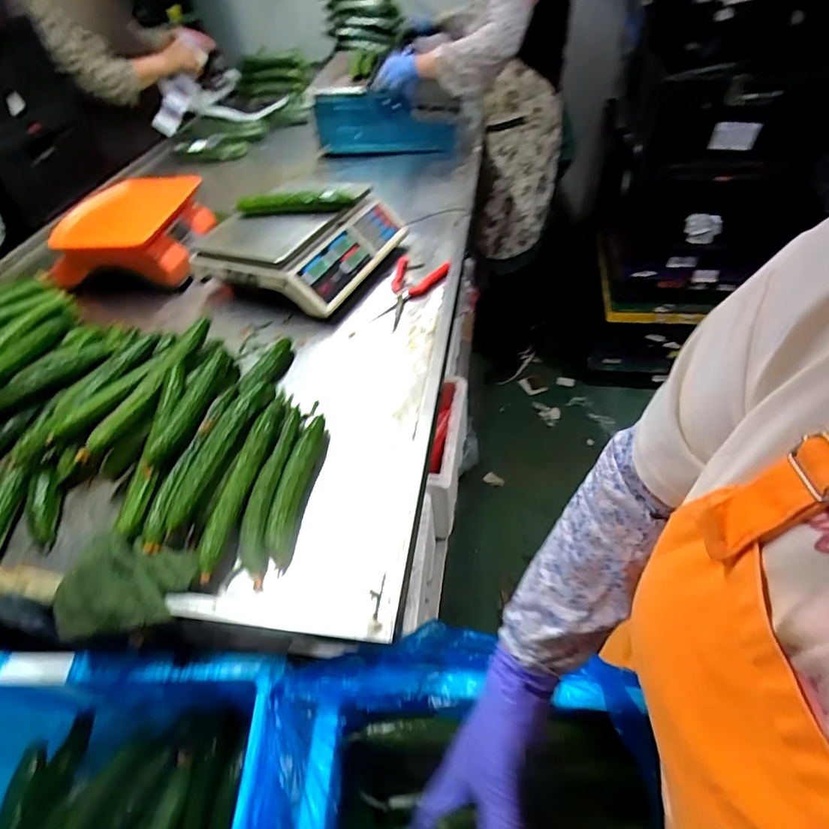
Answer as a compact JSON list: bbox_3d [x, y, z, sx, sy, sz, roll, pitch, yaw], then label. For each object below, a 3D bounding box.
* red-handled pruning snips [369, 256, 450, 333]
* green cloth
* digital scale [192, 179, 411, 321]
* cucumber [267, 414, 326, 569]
[{"bbox_3d":[-0.007,-0.239,0.925,0.105,0.021,0.196,10,49,16],"label":"red-handled pruning snips"},{"bbox_3d":[-0.317,0.179,0.529,0.150,0.053,0.105,-10,47,-2],"label":"green cloth"},{"bbox_3d":[-0.222,-0.342,0.967,0.291,0.128,0.316,17,51,21],"label":"digital scale"},{"bbox_3d":[-0.152,0.087,0.625,0.031,0.037,0.208,1,47,7],"label":"cucumber"}]

